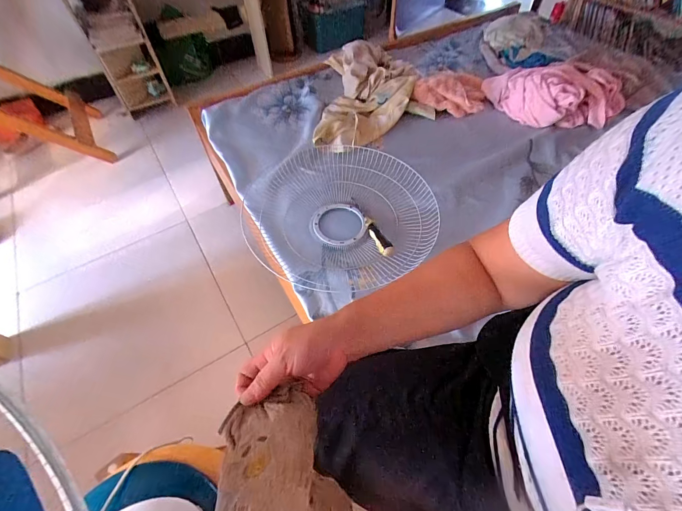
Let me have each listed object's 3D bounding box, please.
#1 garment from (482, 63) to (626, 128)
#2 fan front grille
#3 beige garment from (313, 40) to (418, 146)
[{"bbox_3d":[0.667,-0.501,0.983,0.366,0.101,0.254,-13,56,-8],"label":"garment"},{"bbox_3d":[-0.010,-0.101,0.745,0.427,0.079,0.389,-1,55,1],"label":"fan front grille"},{"bbox_3d":[0.083,-0.514,1.006,0.290,0.089,0.508,2,55,3],"label":"beige garment"}]

